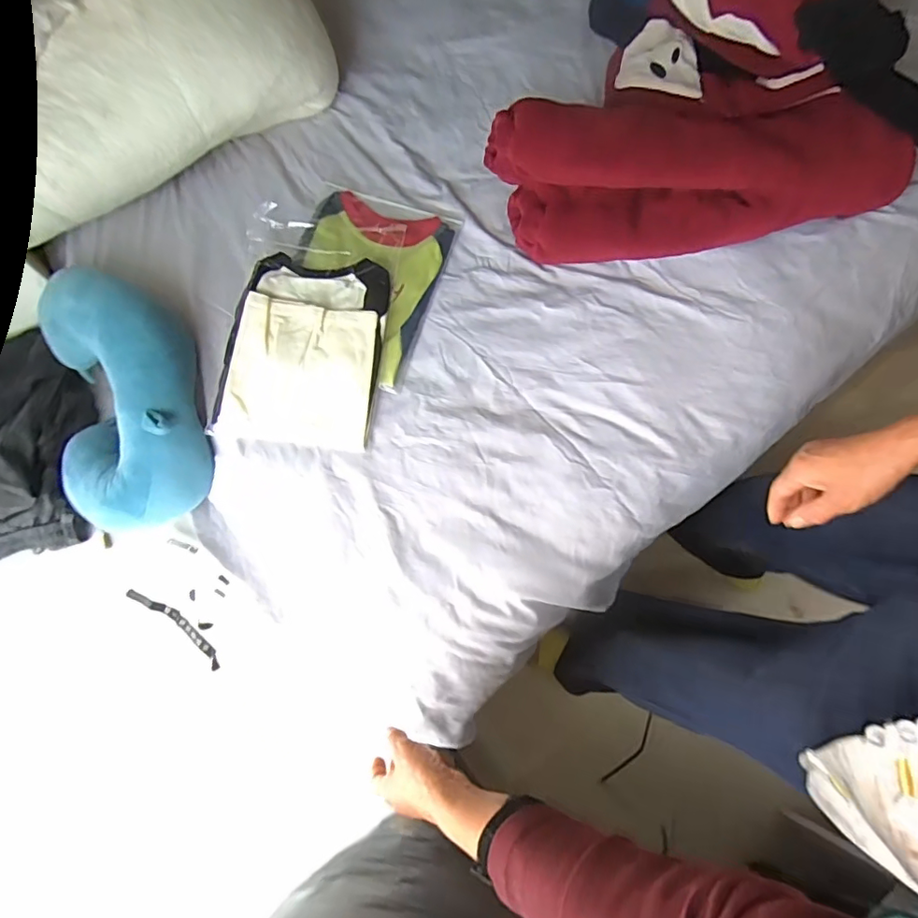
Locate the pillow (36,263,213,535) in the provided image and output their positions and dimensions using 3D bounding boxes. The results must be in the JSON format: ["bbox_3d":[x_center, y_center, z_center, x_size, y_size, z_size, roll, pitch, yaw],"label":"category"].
[{"bbox_3d":[-0.448,-0.085,0.707,0.225,0.100,0.345,-9,96,29],"label":"pillow"}]

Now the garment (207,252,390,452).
[{"bbox_3d":[-0.205,-0.146,0.706,0.196,0.037,0.253,8,74,0],"label":"garment"}]

